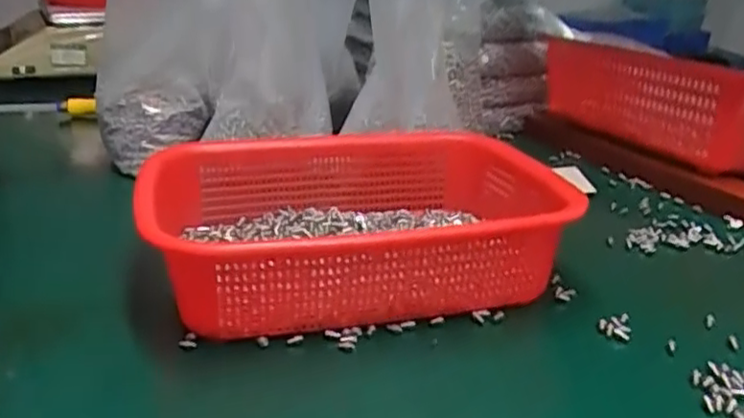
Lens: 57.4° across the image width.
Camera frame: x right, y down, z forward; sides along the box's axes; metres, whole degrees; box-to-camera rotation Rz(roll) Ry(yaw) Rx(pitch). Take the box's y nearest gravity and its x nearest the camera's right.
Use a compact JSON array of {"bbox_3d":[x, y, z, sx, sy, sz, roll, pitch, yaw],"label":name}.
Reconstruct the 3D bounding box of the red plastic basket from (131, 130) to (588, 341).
[{"bbox_3d":[-0.009,0.012,0.496,0.268,0.083,0.212,-6,23,-17],"label":"red plastic basket"}]

